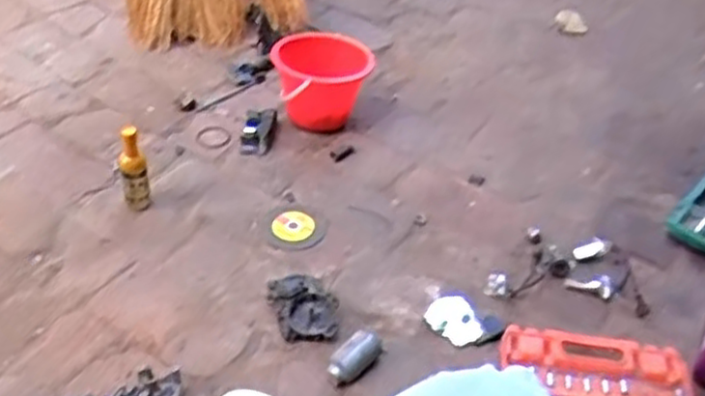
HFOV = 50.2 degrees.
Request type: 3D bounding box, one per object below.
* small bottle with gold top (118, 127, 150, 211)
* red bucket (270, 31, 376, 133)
[{"bbox_3d":[-0.333,-0.045,1.143,0.036,0.147,0.033,-13,45,-20],"label":"small bottle with gold top"},{"bbox_3d":[-0.057,-0.212,1.355,0.169,0.126,0.169,3,42,-3],"label":"red bucket"}]

